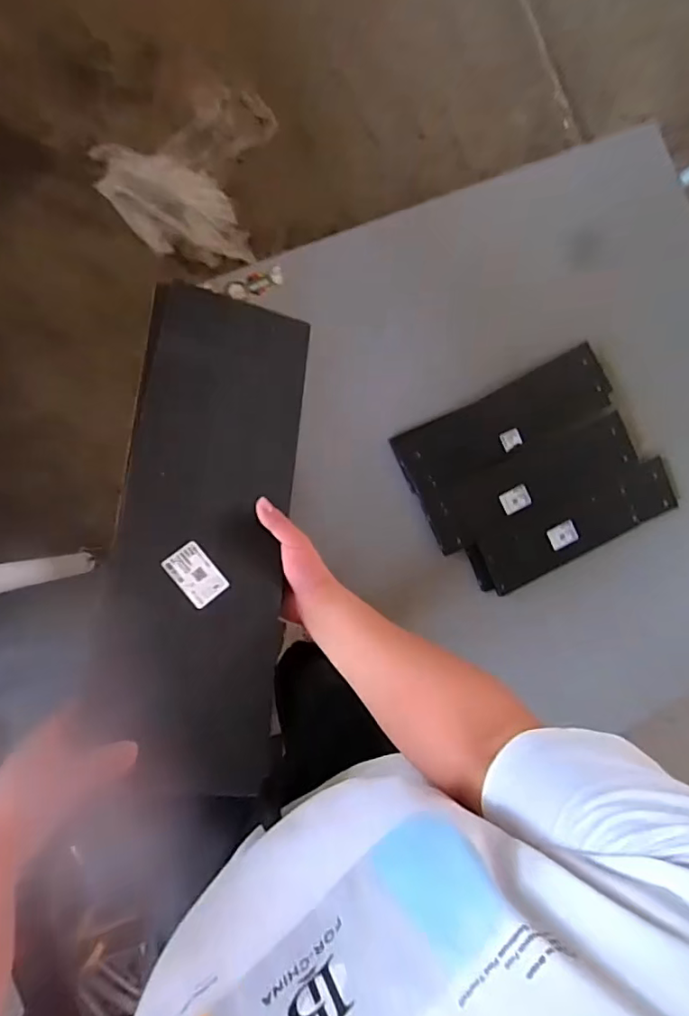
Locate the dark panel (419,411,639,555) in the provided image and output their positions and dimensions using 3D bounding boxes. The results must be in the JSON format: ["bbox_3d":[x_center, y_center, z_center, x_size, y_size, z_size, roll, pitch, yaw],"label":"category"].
[{"bbox_3d":[0.403,-0.063,1.122,0.482,0.017,0.139,-25,91,-9],"label":"dark panel"}]

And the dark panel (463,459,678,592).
[{"bbox_3d":[0.501,0.036,1.140,0.486,0.034,0.125,-24,91,-9],"label":"dark panel"}]

